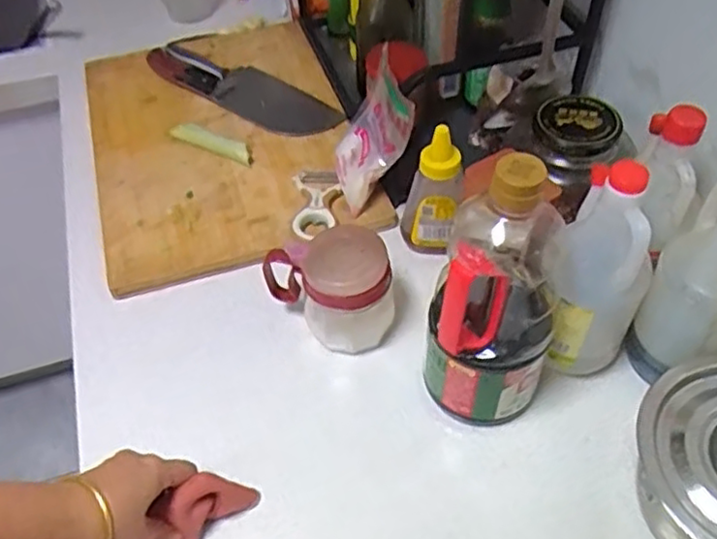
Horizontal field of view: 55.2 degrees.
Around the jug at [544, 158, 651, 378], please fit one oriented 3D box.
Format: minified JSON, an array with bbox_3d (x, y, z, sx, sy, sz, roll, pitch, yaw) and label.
[{"bbox_3d":[0.195,0.015,0.565,0.076,0.218,0.072,26,54,23],"label":"jug"}]

